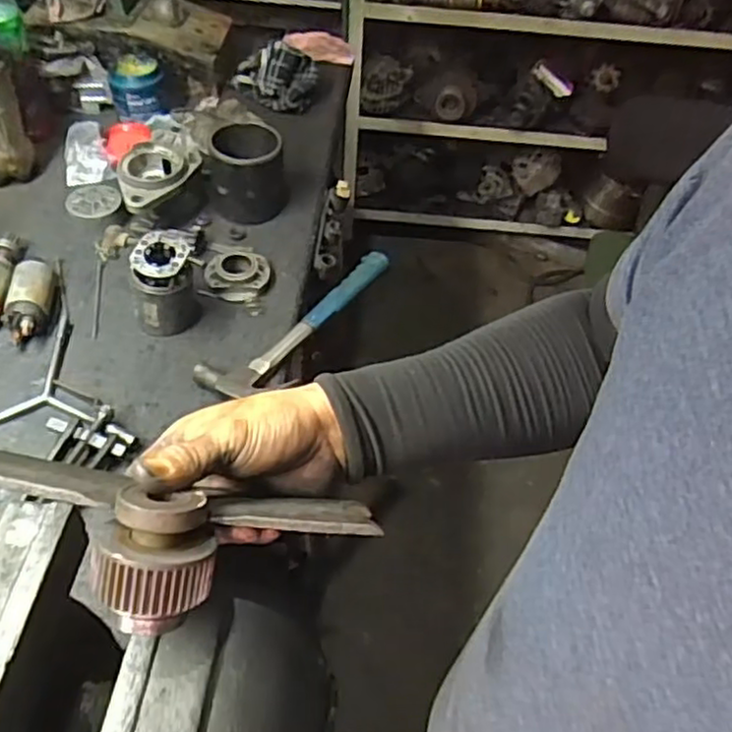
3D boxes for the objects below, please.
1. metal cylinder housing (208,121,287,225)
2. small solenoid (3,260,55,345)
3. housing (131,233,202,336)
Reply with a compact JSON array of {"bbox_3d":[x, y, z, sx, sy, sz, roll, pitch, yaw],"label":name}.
[{"bbox_3d":[-0.182,-0.297,1.080,0.109,0.117,0.095,-2,49,-6],"label":"metal cylinder housing"},{"bbox_3d":[-0.439,-0.082,0.922,0.051,0.054,0.123,-3,49,-7],"label":"small solenoid"},{"bbox_3d":[-0.263,-0.104,0.911,0.078,0.118,0.066,-16,52,-17],"label":"housing"}]

